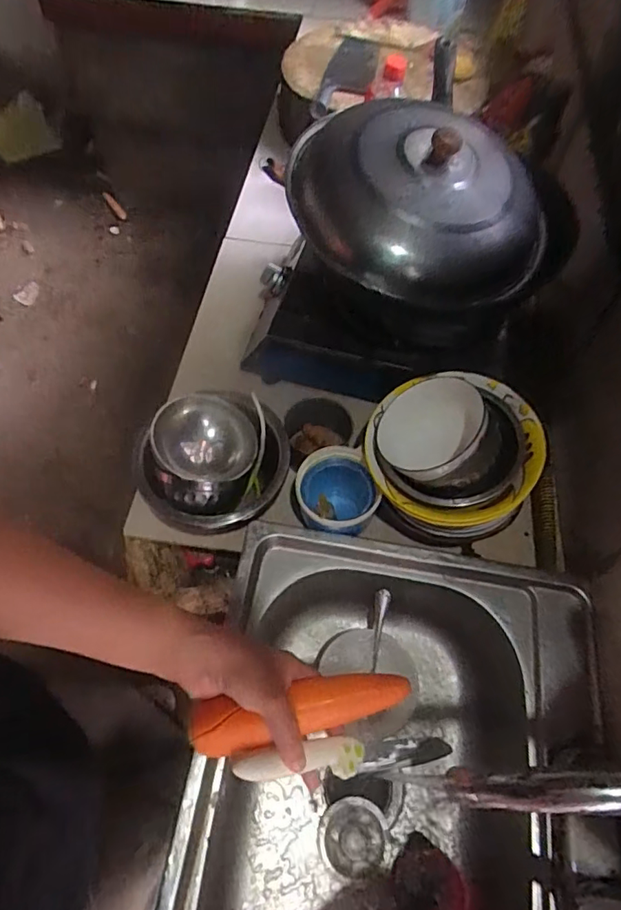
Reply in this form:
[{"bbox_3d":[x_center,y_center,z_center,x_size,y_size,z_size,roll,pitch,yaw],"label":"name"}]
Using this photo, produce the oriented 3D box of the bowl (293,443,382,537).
[{"bbox_3d":[0.033,0.057,0.675,0.093,0.088,0.102,0,60,-1],"label":"bowl"}]

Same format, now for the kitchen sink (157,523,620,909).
[{"bbox_3d":[0.086,0.370,0.583,0.402,0.169,0.500,9,60,4],"label":"kitchen sink"}]

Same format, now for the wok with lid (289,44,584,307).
[{"bbox_3d":[0.140,-0.309,0.631,0.292,0.138,0.255,-16,62,-10],"label":"wok with lid"}]

